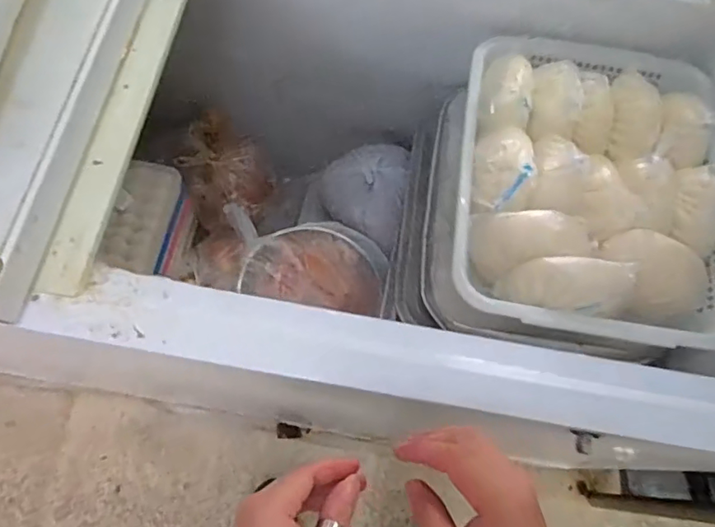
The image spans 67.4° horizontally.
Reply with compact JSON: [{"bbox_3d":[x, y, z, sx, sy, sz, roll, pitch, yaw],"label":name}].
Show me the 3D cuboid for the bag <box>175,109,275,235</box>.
[{"bbox_3d":[-0.275,-0.193,1.123,0.181,0.119,0.214,-26,76,-7],"label":"bag"}]

